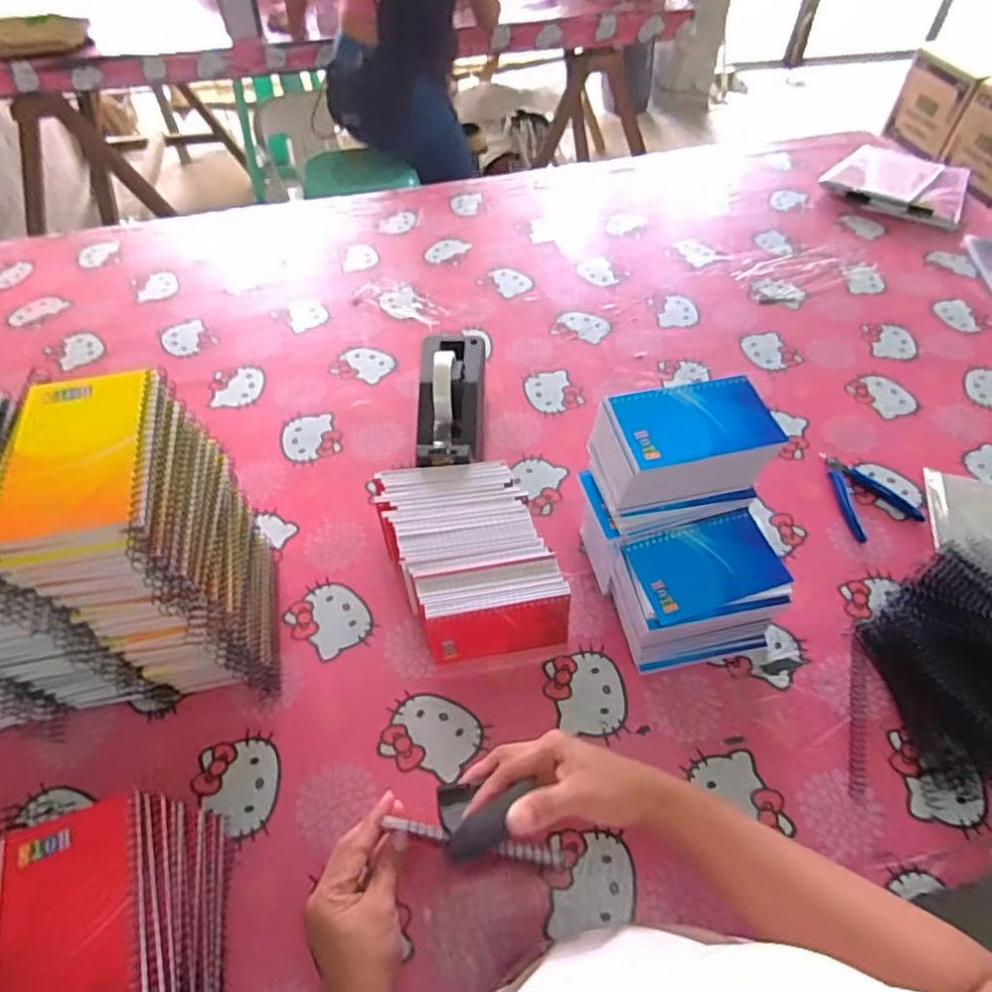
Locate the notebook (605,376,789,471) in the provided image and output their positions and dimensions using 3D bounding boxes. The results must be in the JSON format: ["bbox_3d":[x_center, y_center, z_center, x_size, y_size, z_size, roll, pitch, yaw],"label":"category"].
[{"bbox_3d":[0.170,-0.064,0.512,0.132,0.006,0.079,-13,55,-9],"label":"notebook"}]

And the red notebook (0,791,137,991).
[{"bbox_3d":[-0.262,0.263,0.367,0.082,0.011,0.132,-17,55,-12],"label":"red notebook"}]

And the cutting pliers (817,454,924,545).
[{"bbox_3d":[0.416,-0.006,0.699,0.084,0.008,0.114,-17,55,-12],"label":"cutting pliers"}]

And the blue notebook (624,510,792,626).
[{"bbox_3d":[0.191,0.061,0.547,0.130,0.007,0.082,-15,55,-10],"label":"blue notebook"}]

